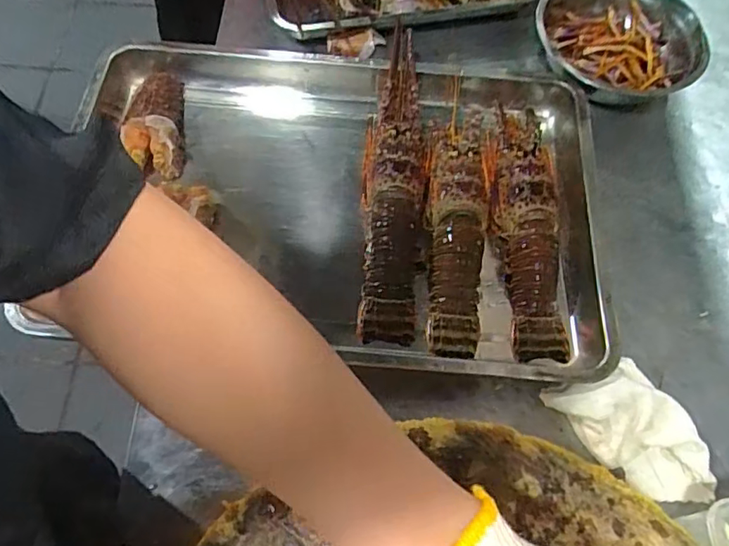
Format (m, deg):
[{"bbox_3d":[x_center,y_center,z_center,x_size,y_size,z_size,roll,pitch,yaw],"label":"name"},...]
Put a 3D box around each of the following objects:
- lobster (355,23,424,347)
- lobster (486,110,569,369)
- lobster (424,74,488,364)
[{"bbox_3d":[0.033,-0.118,0.643,0.067,0.064,0.392,3,64,-2],"label":"lobster"},{"bbox_3d":[0.183,-0.063,0.620,0.075,0.058,0.307,-2,64,-5],"label":"lobster"},{"bbox_3d":[0.103,-0.077,0.625,0.072,0.056,0.327,8,64,0],"label":"lobster"}]

